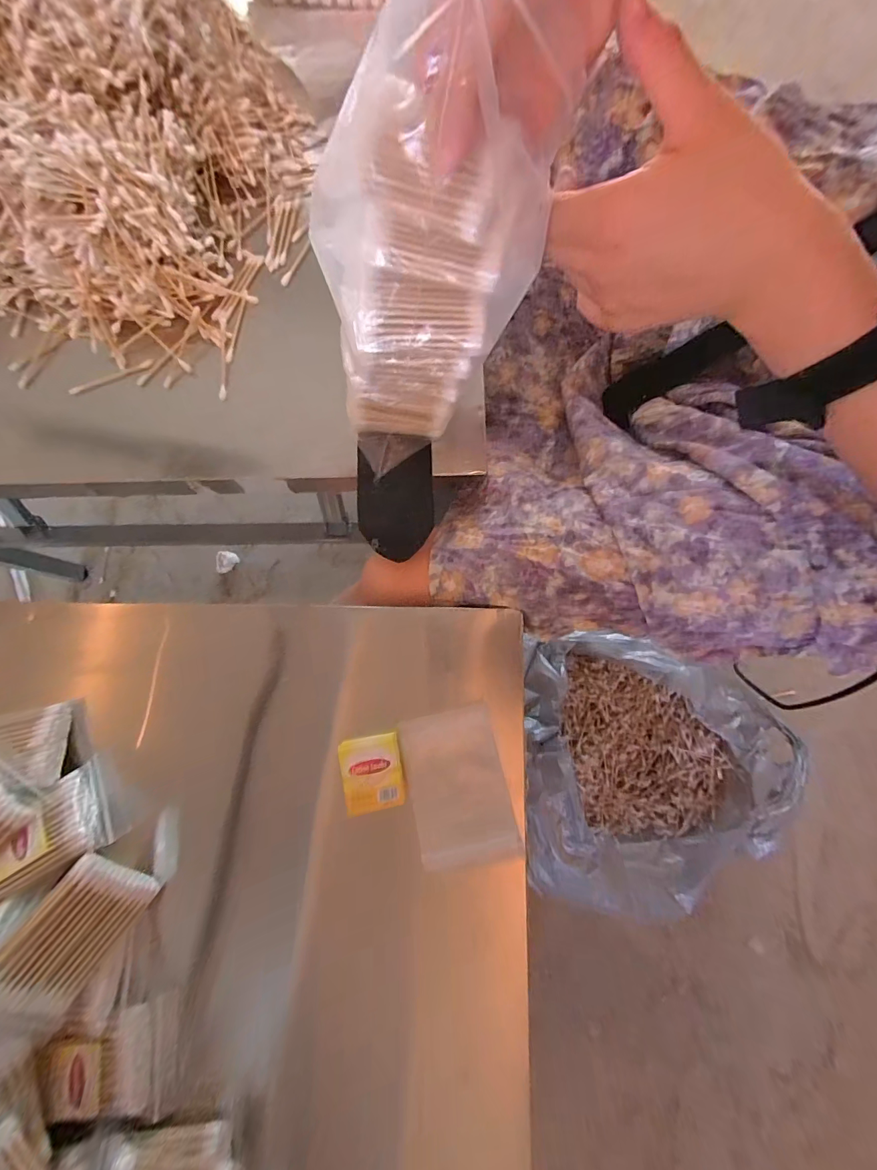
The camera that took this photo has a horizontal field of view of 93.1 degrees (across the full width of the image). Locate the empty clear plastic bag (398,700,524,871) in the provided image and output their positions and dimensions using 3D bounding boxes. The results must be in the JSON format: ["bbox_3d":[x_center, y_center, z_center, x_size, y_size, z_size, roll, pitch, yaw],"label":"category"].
[{"bbox_3d":[0.014,0.147,0.301,0.069,0.008,0.107,-14,80,-2],"label":"empty clear plastic bag"}]

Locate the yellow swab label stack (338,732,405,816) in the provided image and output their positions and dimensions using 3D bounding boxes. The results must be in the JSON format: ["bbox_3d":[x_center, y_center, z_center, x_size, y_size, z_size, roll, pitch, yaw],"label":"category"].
[{"bbox_3d":[-0.047,0.132,0.293,0.041,0.012,0.047,-10,79,-1],"label":"yellow swab label stack"}]

